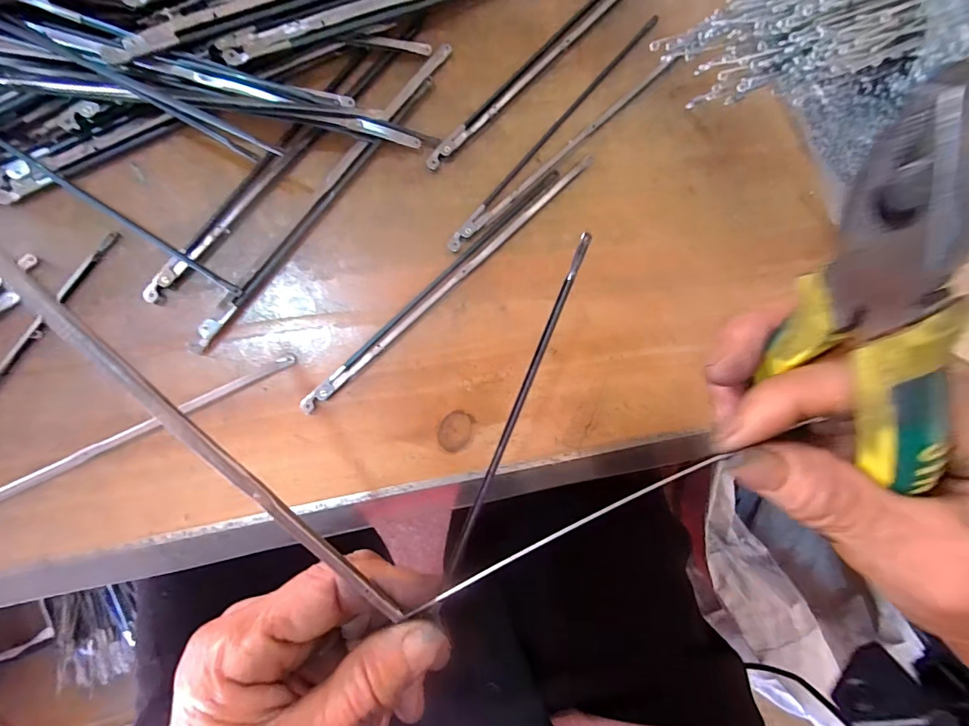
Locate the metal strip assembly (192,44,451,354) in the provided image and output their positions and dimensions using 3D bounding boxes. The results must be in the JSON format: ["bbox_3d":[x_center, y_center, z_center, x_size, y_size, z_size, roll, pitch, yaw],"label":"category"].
[{"bbox_3d":[-0.075,-0.082,0.208,0.011,0.005,0.186,39,83,-6],"label":"metal strip assembly"}]

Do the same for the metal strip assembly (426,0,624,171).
[{"bbox_3d":[0.035,-0.164,0.226,0.182,0.006,0.013,-45,95,-7],"label":"metal strip assembly"}]

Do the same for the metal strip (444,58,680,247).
[{"bbox_3d":[0.043,-0.111,0.225,0.162,0.005,0.007,-42,95,-8],"label":"metal strip"}]

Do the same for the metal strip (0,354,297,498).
[{"bbox_3d":[-0.167,0.036,0.190,0.174,0.006,0.005,-26,93,-9],"label":"metal strip"}]

